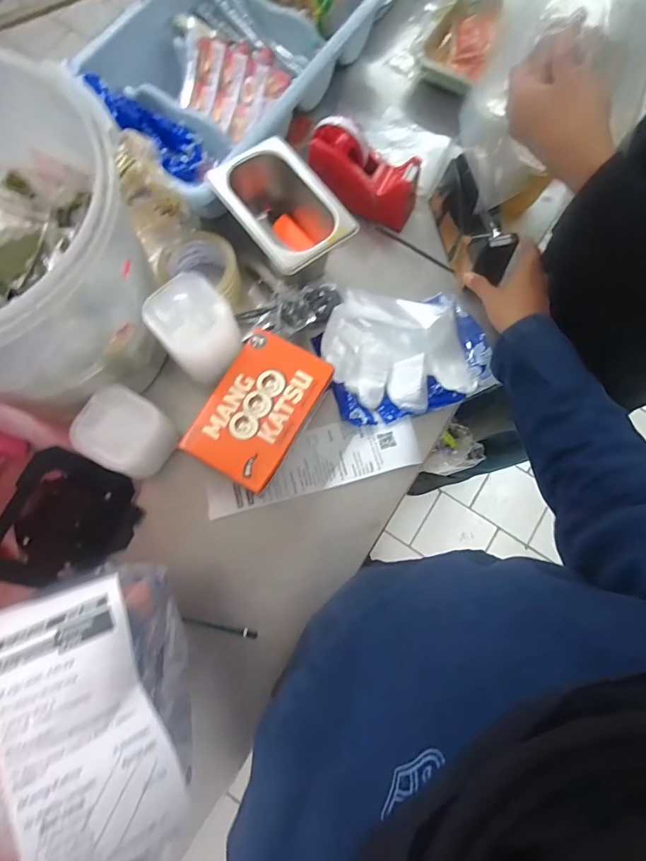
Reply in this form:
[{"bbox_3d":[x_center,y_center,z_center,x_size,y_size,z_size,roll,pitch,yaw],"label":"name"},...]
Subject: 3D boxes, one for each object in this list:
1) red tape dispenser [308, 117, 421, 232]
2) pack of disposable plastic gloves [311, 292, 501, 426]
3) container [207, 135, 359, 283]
[{"bbox_3d":[0.056,-0.353,0.619,0.158,0.090,0.065,28,77,6],"label":"red tape dispenser"},{"bbox_3d":[0.107,-0.104,0.581,0.206,0.037,0.163,-18,77,-6],"label":"pack of disposable plastic gloves"},{"bbox_3d":[-0.053,-0.271,0.586,0.112,0.098,0.176,-36,79,-10],"label":"container"}]

